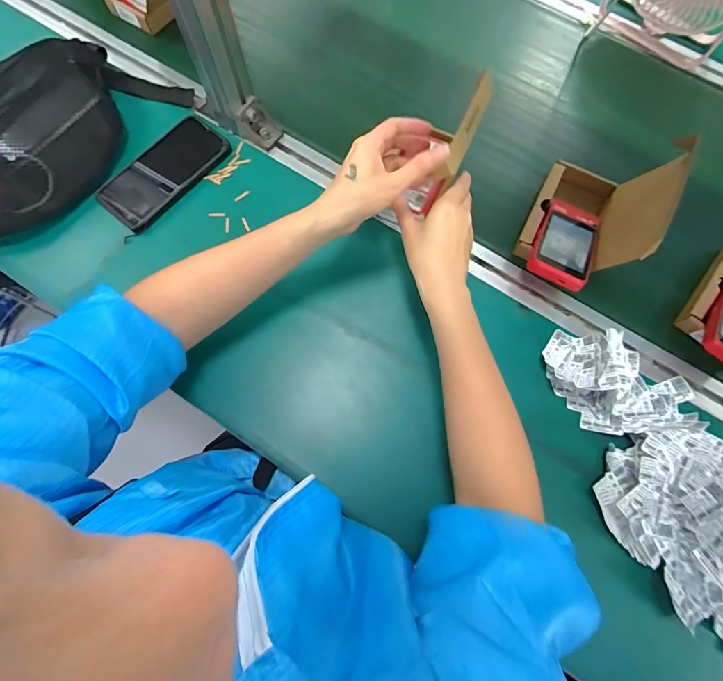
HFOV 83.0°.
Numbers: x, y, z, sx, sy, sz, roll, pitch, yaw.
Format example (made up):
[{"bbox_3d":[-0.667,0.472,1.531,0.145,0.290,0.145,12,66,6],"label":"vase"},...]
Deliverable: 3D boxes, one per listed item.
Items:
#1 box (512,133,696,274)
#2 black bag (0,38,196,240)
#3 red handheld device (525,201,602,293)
[{"bbox_3d":[0.257,-0.148,0.456,0.112,0.107,0.140,29,75,8],"label":"box"},{"bbox_3d":[-0.381,-0.242,0.476,0.132,0.098,0.331,34,76,9],"label":"black bag"},{"bbox_3d":[0.231,-0.108,0.461,0.066,0.013,0.121,26,60,7],"label":"red handheld device"}]

